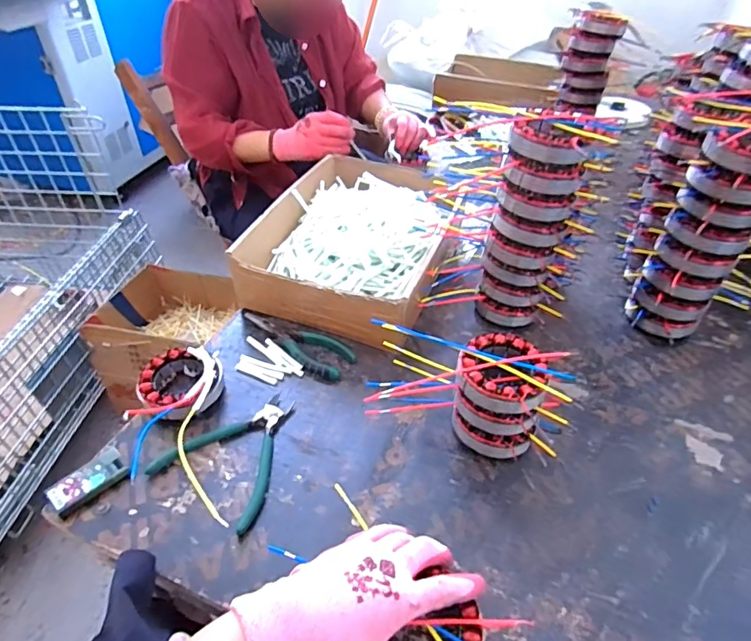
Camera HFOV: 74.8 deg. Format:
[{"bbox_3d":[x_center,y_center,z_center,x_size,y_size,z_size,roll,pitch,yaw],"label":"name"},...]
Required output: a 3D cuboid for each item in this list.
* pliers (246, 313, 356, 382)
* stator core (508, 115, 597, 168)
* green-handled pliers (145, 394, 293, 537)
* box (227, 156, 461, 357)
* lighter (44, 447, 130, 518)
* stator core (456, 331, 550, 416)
[{"bbox_3d":[-0.104,0.027,0.615,0.160,0.016,0.049,22,46,22],"label":"pliers"},{"bbox_3d":[0.184,-0.189,0.514,0.079,0.032,0.064,14,44,14],"label":"stator core"},{"bbox_3d":[-0.134,0.127,0.500,0.120,0.014,0.139,23,47,23],"label":"green-handled pliers"},{"bbox_3d":[-0.016,-0.125,0.732,0.241,0.089,0.357,15,44,16],"label":"box"},{"bbox_3d":[-0.275,0.154,0.470,0.029,0.017,0.067,32,51,30],"label":"lighter"},{"bbox_3d":[0.127,0.051,0.485,0.083,0.029,0.081,0,42,0],"label":"stator core"}]

